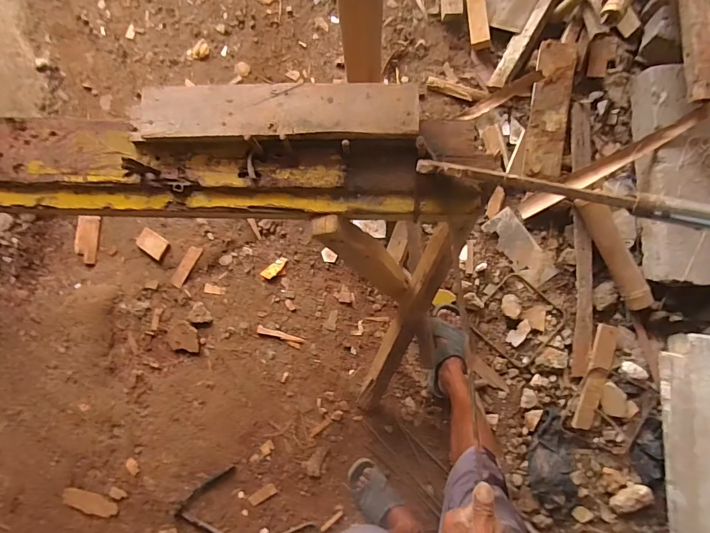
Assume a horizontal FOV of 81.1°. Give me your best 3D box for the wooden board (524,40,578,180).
[{"bbox_3d":[0.566,-0.448,1.198,0.108,0.030,0.383,5,95,3],"label":"wooden board"}]

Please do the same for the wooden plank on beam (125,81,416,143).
[{"bbox_3d":[-0.094,-0.178,0.473,0.324,0.018,0.063,1,85,4],"label":"wooden plank on beam"}]

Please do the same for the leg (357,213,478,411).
[{"bbox_3d":[0.106,0.163,0.965,0.058,0.709,0.033,20,44,3],"label":"leg"}]

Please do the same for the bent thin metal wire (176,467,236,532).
[{"bbox_3d":[-0.434,0.708,1.216,0.162,0.024,0.223,-2,86,2],"label":"bent thin metal wire"}]

